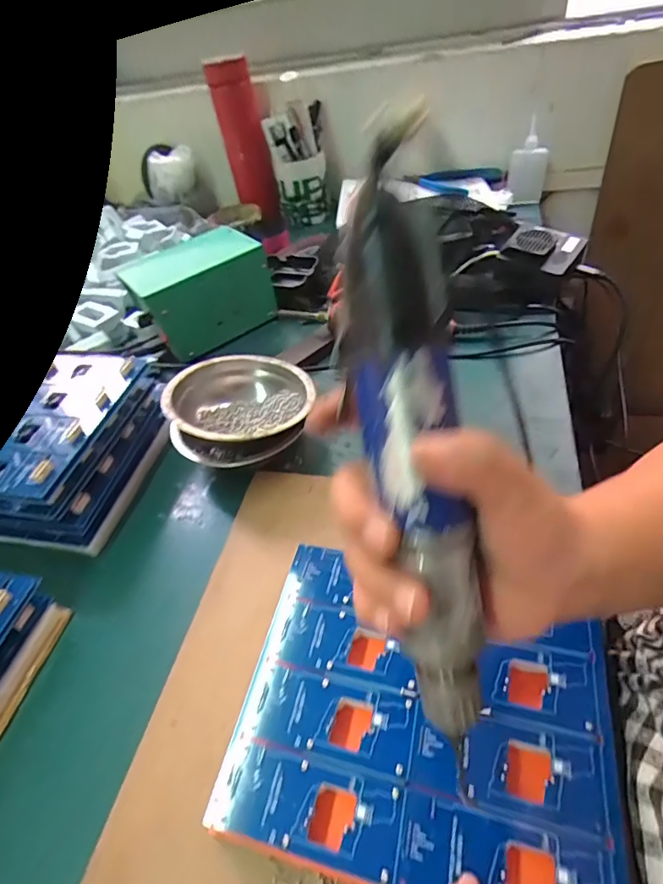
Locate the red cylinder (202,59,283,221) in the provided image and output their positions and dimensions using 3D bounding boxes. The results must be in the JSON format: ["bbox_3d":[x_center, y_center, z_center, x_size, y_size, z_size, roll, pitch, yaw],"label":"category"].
[{"bbox_3d":[-0.125,-0.433,0.690,0.056,0.193,0.069,-22,45,-8],"label":"red cylinder"}]

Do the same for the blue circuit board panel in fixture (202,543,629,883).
[{"bbox_3d":[0.047,0.146,0.260,0.191,0.020,0.152,9,51,14],"label":"blue circuit board panel in fixture"}]

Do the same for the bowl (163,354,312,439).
[{"bbox_3d":[-0.082,-0.035,0.428,0.111,0.054,0.122,-7,45,7],"label":"bowl"}]

